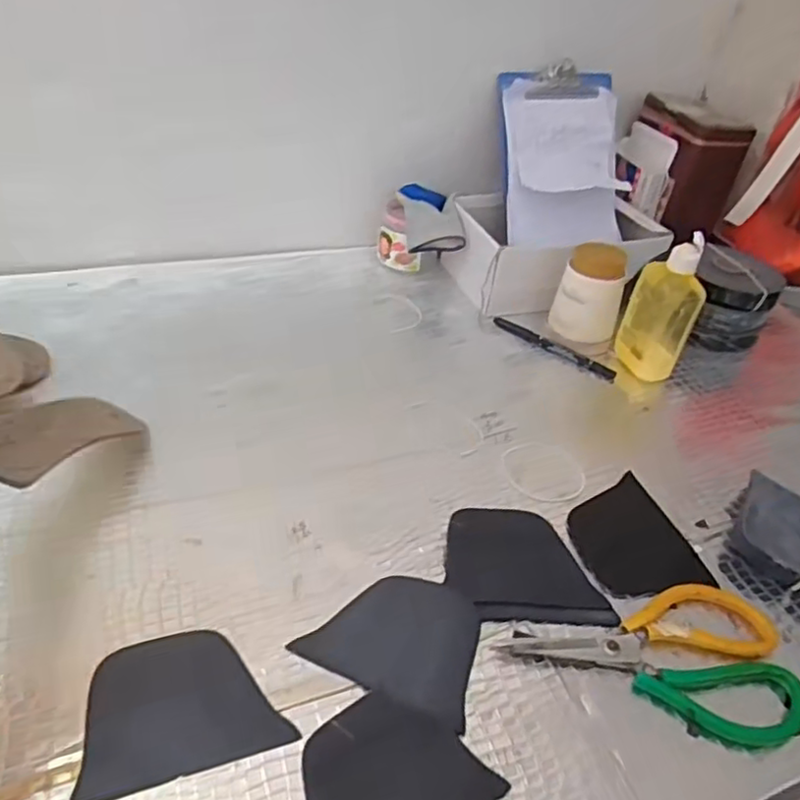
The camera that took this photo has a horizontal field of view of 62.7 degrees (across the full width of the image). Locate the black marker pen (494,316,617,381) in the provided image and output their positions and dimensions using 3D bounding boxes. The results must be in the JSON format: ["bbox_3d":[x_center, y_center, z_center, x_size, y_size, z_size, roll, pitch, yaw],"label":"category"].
[{"bbox_3d":[0.167,-0.058,0.721,0.148,0.011,0.019,30,44,26],"label":"black marker pen"}]

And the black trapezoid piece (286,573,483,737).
[{"bbox_3d":[0.002,0.154,0.436,0.108,0.005,0.088,20,41,15],"label":"black trapezoid piece"}]

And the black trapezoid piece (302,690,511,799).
[{"bbox_3d":[-0.012,0.213,0.365,0.111,0.004,0.085,-21,47,-31],"label":"black trapezoid piece"}]

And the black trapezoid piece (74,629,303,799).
[{"bbox_3d":[-0.130,0.179,0.393,0.109,0.006,0.086,-9,42,-20],"label":"black trapezoid piece"}]

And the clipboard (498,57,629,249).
[{"bbox_3d":[0.198,-0.292,0.798,0.146,0.206,0.031,-4,8,-14],"label":"clipboard"}]

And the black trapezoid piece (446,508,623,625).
[{"bbox_3d":[0.091,0.119,0.490,0.109,0.006,0.098,3,39,-5],"label":"black trapezoid piece"}]

